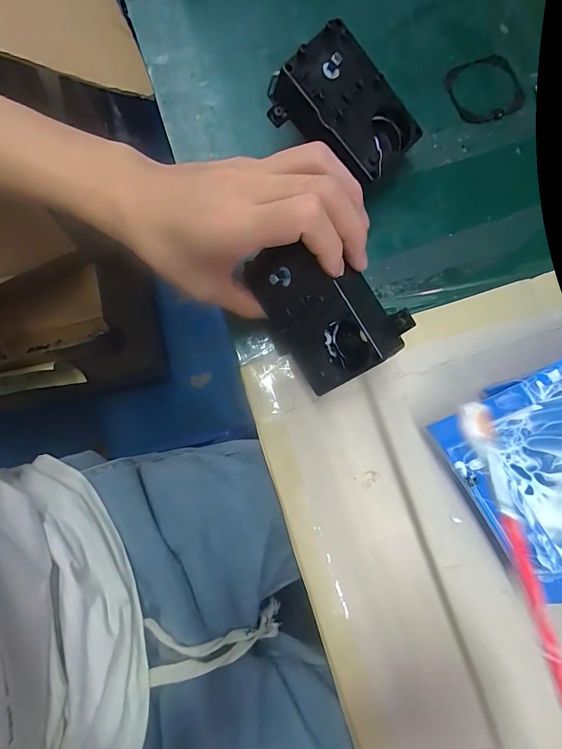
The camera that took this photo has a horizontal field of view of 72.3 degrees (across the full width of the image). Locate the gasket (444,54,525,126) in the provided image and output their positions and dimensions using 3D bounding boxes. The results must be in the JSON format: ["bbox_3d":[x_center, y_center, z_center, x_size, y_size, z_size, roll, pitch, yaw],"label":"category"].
[{"bbox_3d":[0.179,-0.250,0.336,0.063,0.004,0.061,-16,79,-2],"label":"gasket"}]

